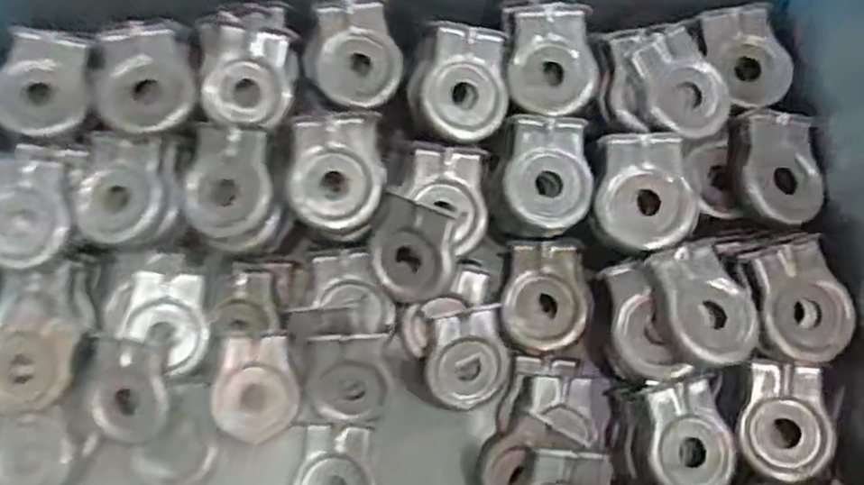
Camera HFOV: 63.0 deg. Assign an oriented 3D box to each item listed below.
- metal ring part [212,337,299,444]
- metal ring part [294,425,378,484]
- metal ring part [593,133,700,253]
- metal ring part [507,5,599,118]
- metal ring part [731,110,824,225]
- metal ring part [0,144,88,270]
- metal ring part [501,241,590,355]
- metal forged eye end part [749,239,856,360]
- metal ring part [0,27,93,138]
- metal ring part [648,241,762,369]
[{"bbox_3d":[-0.195,0.164,0.783,0.088,0.022,0.113,3,93,-12],"label":"metal ring part"},{"bbox_3d":[-0.104,0.259,0.768,0.084,0.033,0.111,2,73,-2],"label":"metal ring part"},{"bbox_3d":[0.220,-0.055,0.736,0.101,0.027,0.129,-9,75,11],"label":"metal ring part"},{"bbox_3d":[0.135,-0.205,0.780,0.100,0.053,0.129,1,94,-5],"label":"metal ring part"},{"bbox_3d":[0.377,-0.078,0.772,0.088,0.045,0.122,5,73,-1],"label":"metal ring part"},{"bbox_3d":[-0.436,-0.043,0.745,0.090,0.032,0.137,3,73,-1],"label":"metal ring part"},{"bbox_3d":[0.129,0.060,0.803,0.091,0.049,0.123,12,73,1],"label":"metal ring part"},{"bbox_3d":[0.378,0.061,0.721,0.090,0.027,0.120,-12,84,4],"label":"metal forged eye end part"},{"bbox_3d":[-0.427,-0.176,0.775,0.093,0.027,0.123,13,81,-23],"label":"metal ring part"},{"bbox_3d":[0.279,0.061,0.719,0.094,0.048,0.124,-14,74,-7],"label":"metal ring part"}]

